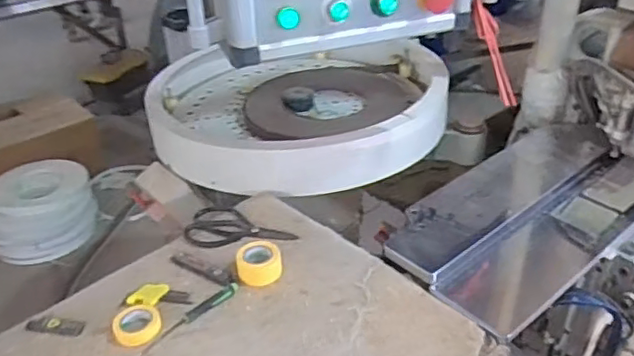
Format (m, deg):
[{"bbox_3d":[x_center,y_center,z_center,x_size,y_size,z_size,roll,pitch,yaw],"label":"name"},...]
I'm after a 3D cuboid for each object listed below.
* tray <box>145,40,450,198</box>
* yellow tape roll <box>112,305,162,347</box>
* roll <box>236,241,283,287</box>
[{"bbox_3d":[-0.034,-0.168,1.352,0.640,0.123,0.551,-18,36,-24],"label":"tray"},{"bbox_3d":[-0.251,0.203,0.844,0.062,0.014,0.075,-22,38,-29],"label":"yellow tape roll"},{"bbox_3d":[-0.088,0.128,0.922,0.068,0.042,0.065,-1,33,1],"label":"roll"}]

